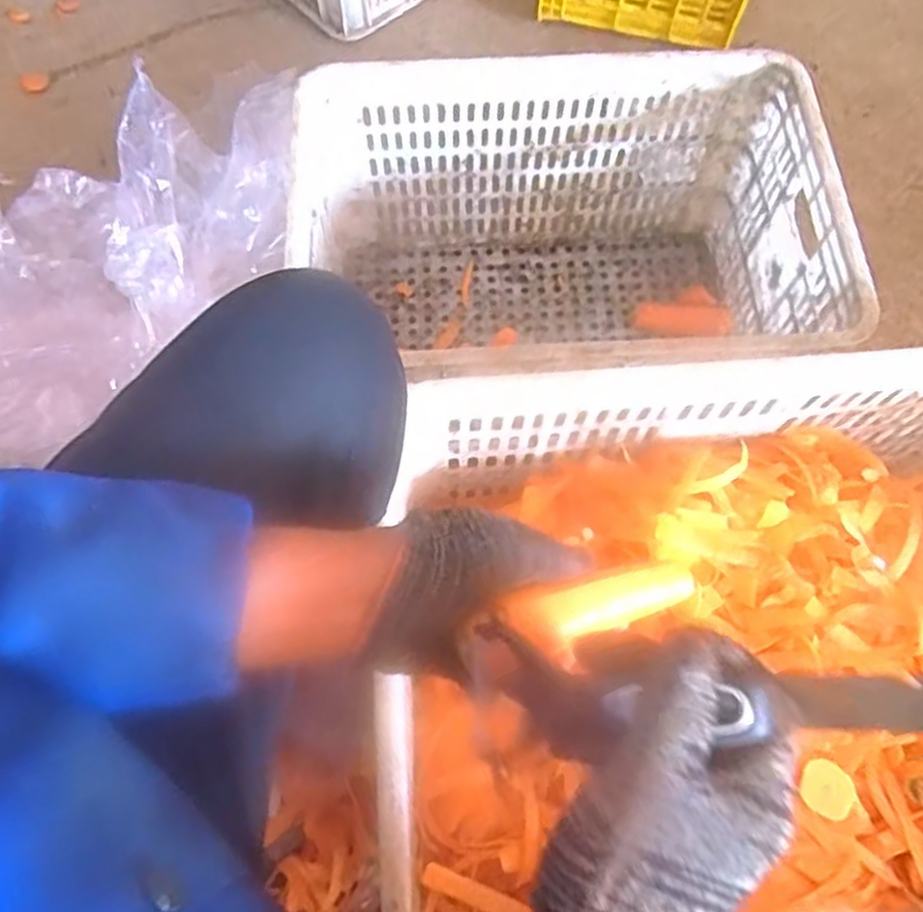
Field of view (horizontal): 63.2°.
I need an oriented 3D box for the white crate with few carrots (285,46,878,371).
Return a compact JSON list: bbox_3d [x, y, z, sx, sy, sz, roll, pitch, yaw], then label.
[{"bbox_3d":[0.101,-0.190,0.844,0.515,0.316,0.351,-4,69,0],"label":"white crate with few carrots"}]

